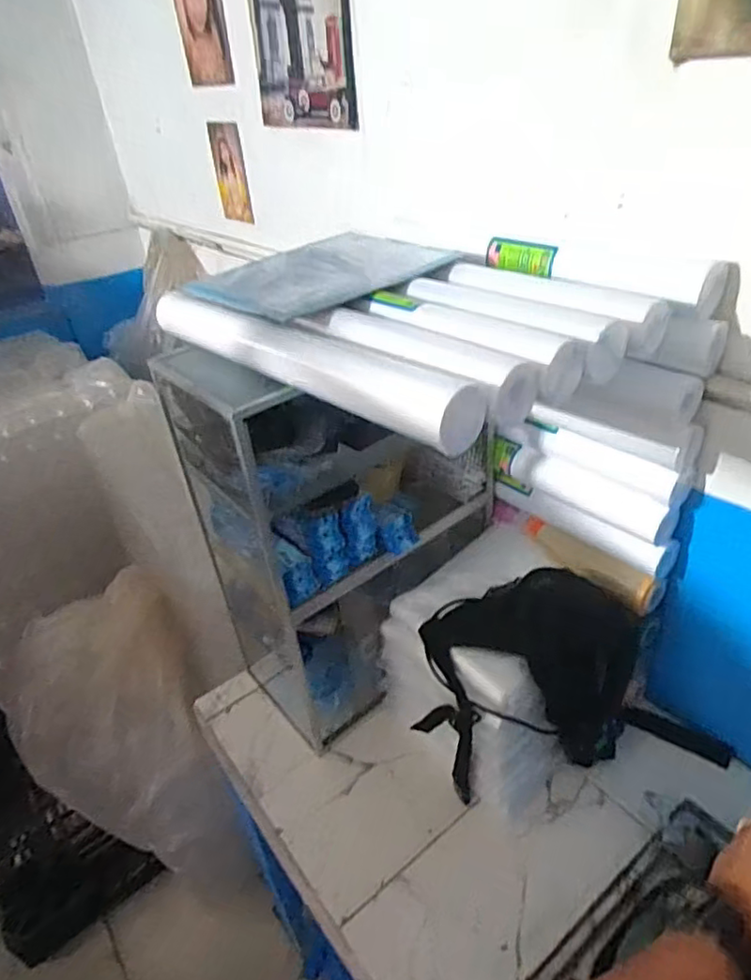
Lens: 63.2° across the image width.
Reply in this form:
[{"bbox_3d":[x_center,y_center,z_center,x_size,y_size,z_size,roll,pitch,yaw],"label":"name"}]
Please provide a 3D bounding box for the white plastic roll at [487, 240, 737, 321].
[{"bbox_3d":[0.265,-0.264,0.738,0.290,0.052,0.072,22,44,35],"label":"white plastic roll"}]

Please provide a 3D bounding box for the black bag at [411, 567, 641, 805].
[{"bbox_3d":[0.222,0.267,0.870,0.326,0.244,0.160,-15,36,-13],"label":"black bag"}]

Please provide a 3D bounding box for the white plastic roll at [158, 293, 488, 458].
[{"bbox_3d":[-0.098,-0.140,0.652,0.481,0.060,0.059,25,46,37],"label":"white plastic roll"}]

